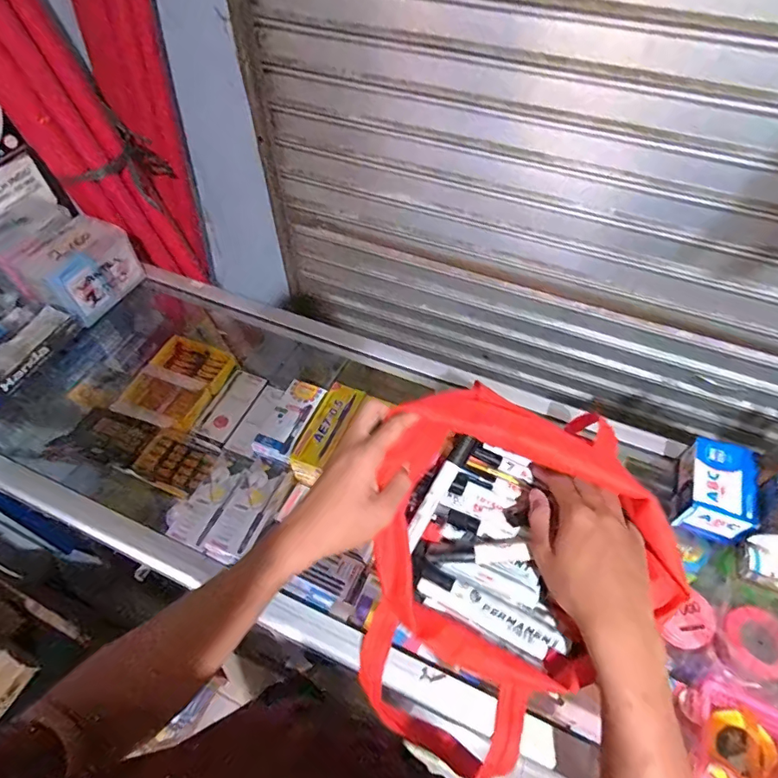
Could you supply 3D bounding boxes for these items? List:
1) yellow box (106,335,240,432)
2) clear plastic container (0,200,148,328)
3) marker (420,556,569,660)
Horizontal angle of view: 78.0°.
[{"bbox_3d":[-0.366,-0.009,0.835,0.136,0.048,0.176,22,58,14],"label":"yellow box"},{"bbox_3d":[-0.463,-0.179,0.681,0.165,0.096,0.133,22,58,14],"label":"clear plastic container"},{"bbox_3d":[0.088,0.194,0.425,0.136,0.015,0.023,27,60,17],"label":"marker"}]

